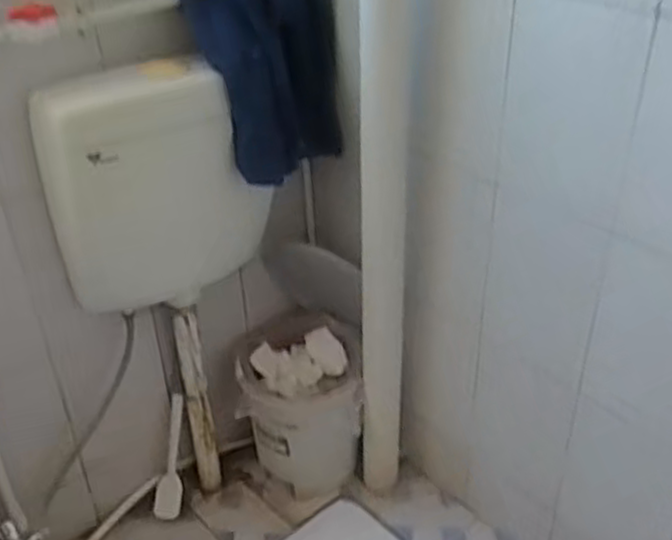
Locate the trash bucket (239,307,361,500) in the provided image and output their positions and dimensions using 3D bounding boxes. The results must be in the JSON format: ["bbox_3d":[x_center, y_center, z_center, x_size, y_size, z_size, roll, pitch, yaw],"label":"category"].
[{"bbox_3d":[-0.068,0.277,1.565,0.237,0.308,0.255,-1,34,0],"label":"trash bucket"}]

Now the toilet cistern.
[{"bbox_3d":[-0.279,-0.131,1.234,0.353,0.390,0.160,-14,36,-19],"label":"toilet cistern"}]

